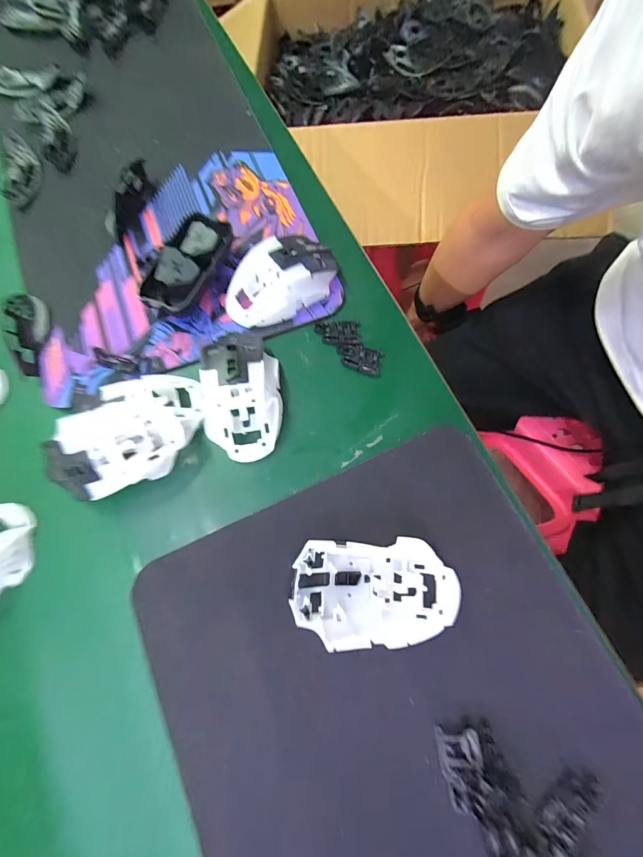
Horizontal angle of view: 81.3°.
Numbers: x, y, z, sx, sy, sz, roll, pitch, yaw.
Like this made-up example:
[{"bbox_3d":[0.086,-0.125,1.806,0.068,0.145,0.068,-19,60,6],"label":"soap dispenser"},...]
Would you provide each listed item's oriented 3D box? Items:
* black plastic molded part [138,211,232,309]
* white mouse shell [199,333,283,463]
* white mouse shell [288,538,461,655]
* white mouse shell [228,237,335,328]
[{"bbox_3d":[-0.130,-0.155,0.362,0.050,0.030,0.108,20,71,6],"label":"black plastic molded part"},{"bbox_3d":[-0.069,-0.036,0.320,0.064,0.034,0.119,-5,71,-3],"label":"white mouse shell"},{"bbox_3d":[0.038,0.116,0.267,0.113,0.043,0.069,-2,70,-2],"label":"white mouse shell"},{"bbox_3d":[-0.037,-0.143,0.357,0.115,0.037,0.064,-39,76,-14],"label":"white mouse shell"}]

